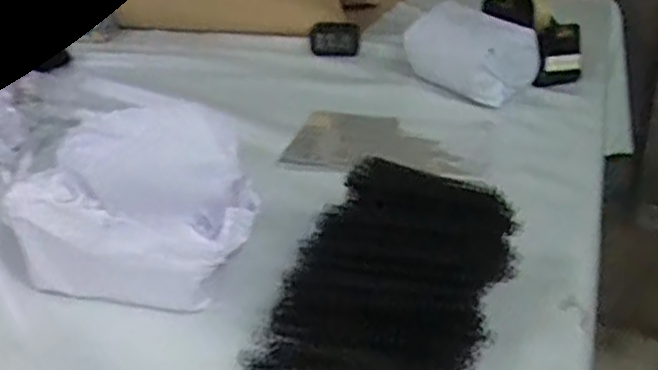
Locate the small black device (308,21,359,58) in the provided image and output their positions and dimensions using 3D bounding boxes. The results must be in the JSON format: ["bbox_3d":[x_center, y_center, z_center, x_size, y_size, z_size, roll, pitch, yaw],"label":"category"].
[{"bbox_3d":[0.010,-0.261,1.238,0.097,0.064,0.032,9,32,22],"label":"small black device"}]

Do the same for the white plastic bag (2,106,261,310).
[{"bbox_3d":[-0.177,0.023,0.679,0.212,0.120,0.220,-4,29,0],"label":"white plastic bag"}]

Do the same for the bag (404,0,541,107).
[{"bbox_3d":[0.219,-0.216,1.057,0.128,0.136,0.177,-20,33,-26],"label":"bag"}]

